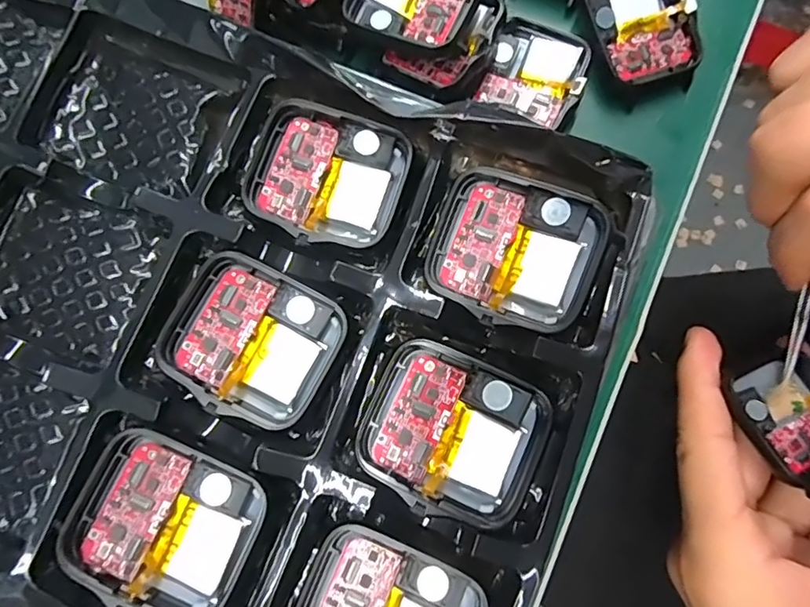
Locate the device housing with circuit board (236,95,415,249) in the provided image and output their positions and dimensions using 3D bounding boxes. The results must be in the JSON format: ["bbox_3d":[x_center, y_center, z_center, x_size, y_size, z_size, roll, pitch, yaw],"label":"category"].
[{"bbox_3d":[-0.023,-0.036,0.149,0.042,0.007,0.037,19,80,8],"label":"device housing with circuit board"}]

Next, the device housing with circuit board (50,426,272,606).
[{"bbox_3d":[-0.058,0.053,0.128,0.043,0.009,0.036,23,81,8],"label":"device housing with circuit board"}]

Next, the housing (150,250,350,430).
[{"bbox_3d":[-0.041,0.009,0.138,0.042,0.006,0.036,24,81,8],"label":"housing"}]

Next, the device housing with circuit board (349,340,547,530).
[{"bbox_3d":[0.012,0.032,0.131,0.042,0.006,0.036,26,81,9],"label":"device housing with circuit board"}]

